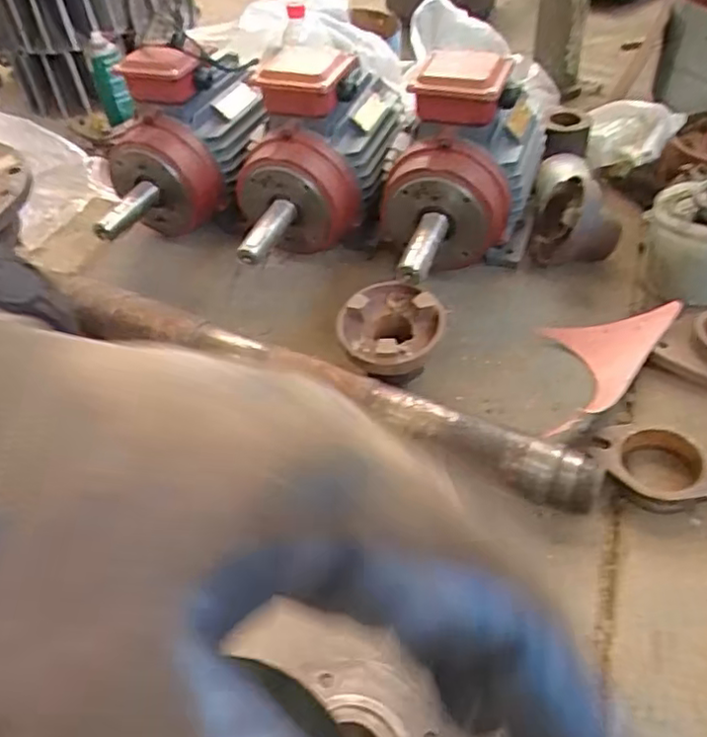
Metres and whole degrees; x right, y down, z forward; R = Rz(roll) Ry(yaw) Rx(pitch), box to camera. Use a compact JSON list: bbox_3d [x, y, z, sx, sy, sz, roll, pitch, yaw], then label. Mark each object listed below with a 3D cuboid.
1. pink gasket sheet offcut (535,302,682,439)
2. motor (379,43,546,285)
[{"bbox_3d":[0.261,-0.007,0.766,0.133,0.043,0.240,24,52,27],"label":"pink gasket sheet offcut"},{"bbox_3d":[0.134,-0.236,0.862,0.187,0.263,0.319,8,46,14],"label":"motor"}]

